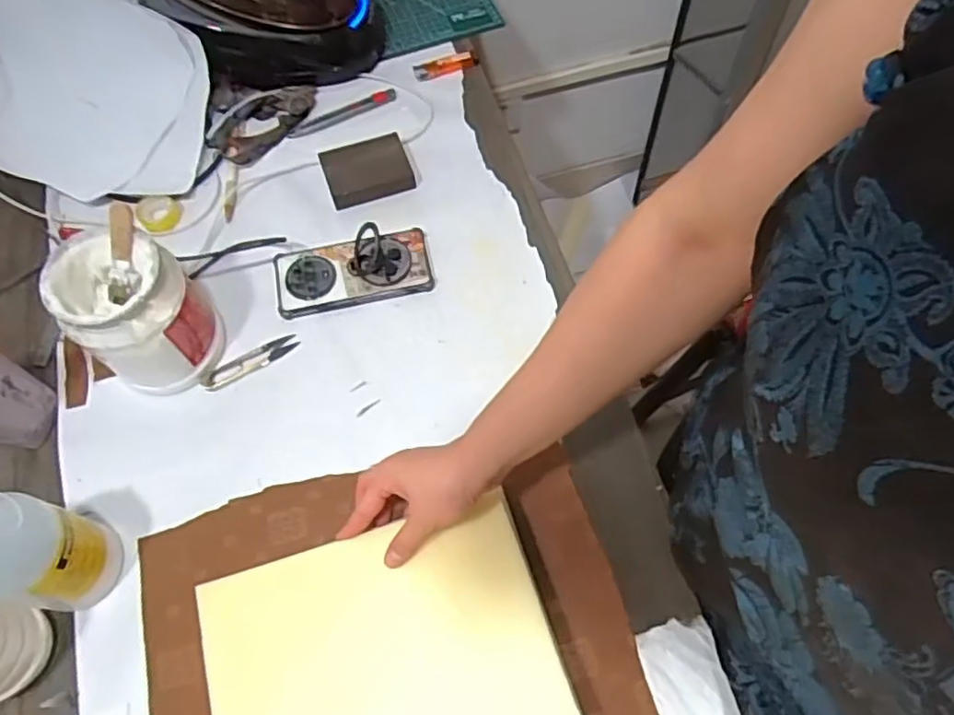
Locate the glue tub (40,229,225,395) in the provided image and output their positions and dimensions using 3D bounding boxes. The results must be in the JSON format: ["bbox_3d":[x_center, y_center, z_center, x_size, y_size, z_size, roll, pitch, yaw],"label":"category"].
[{"bbox_3d":[-0.327,-0.043,0.644,0.111,0.139,0.109,-1,64,1],"label":"glue tub"}]

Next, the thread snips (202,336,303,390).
[{"bbox_3d":[-0.240,0.005,0.704,0.105,0.006,0.024,-28,67,-12],"label":"thread snips"}]

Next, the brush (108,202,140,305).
[{"bbox_3d":[-0.330,-0.094,0.618,0.023,0.102,0.017,28,33,14],"label":"brush"}]

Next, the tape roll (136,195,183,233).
[{"bbox_3d":[-0.386,-0.176,0.809,0.049,0.018,0.049,-1,64,1],"label":"tape roll"}]

